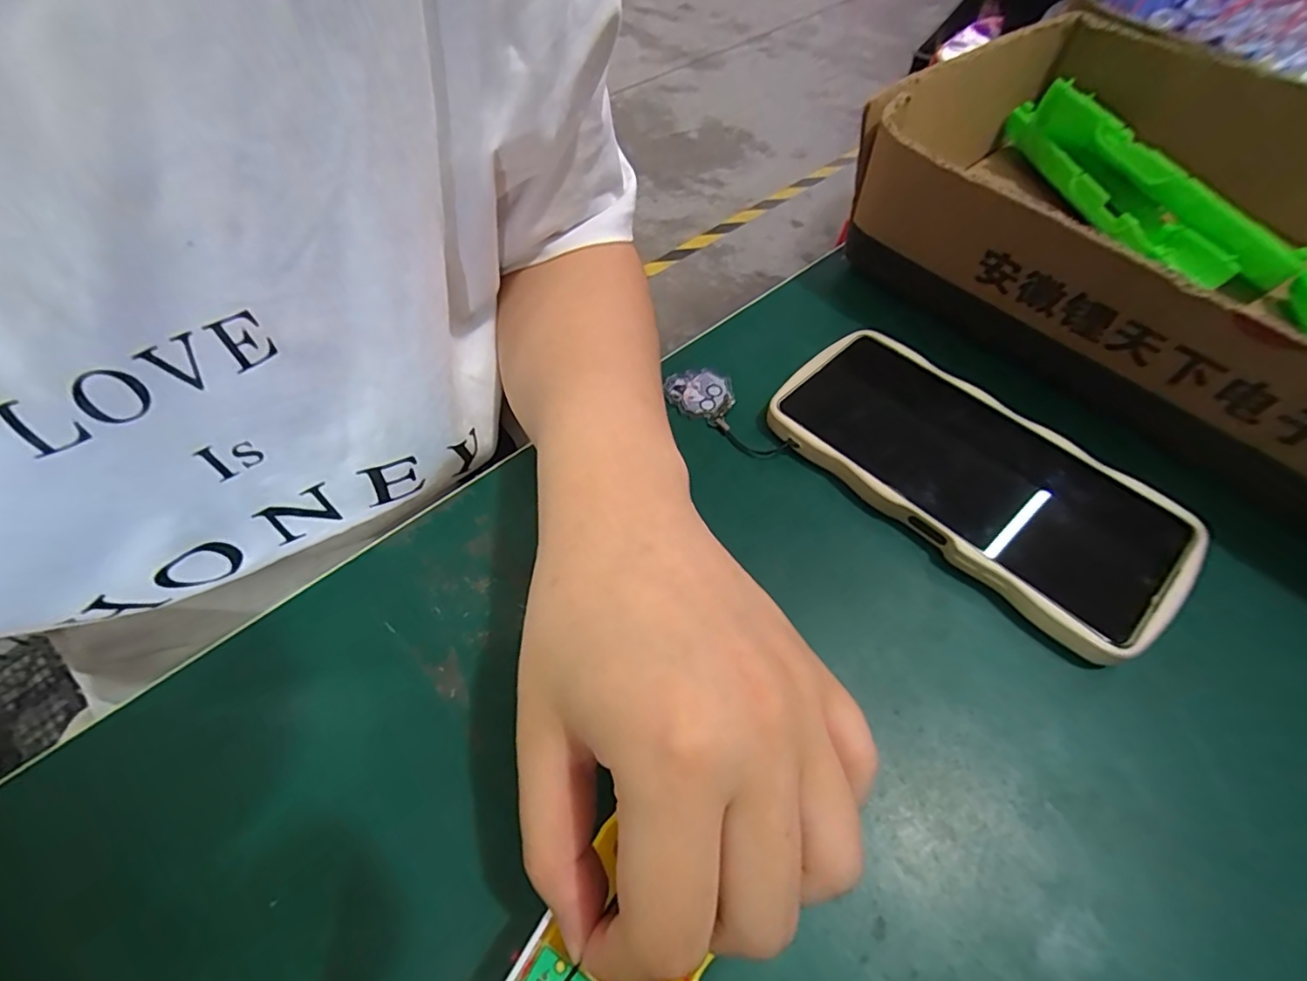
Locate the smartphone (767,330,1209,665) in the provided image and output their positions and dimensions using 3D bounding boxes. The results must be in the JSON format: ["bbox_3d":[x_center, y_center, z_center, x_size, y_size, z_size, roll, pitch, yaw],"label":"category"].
[{"bbox_3d":[0.136,-0.013,0.254,0.088,0.015,0.165,-38,64,-22],"label":"smartphone"}]

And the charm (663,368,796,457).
[{"bbox_3d":[0.035,-0.039,0.277,0.030,0.005,0.068,-38,64,-21],"label":"charm"}]

